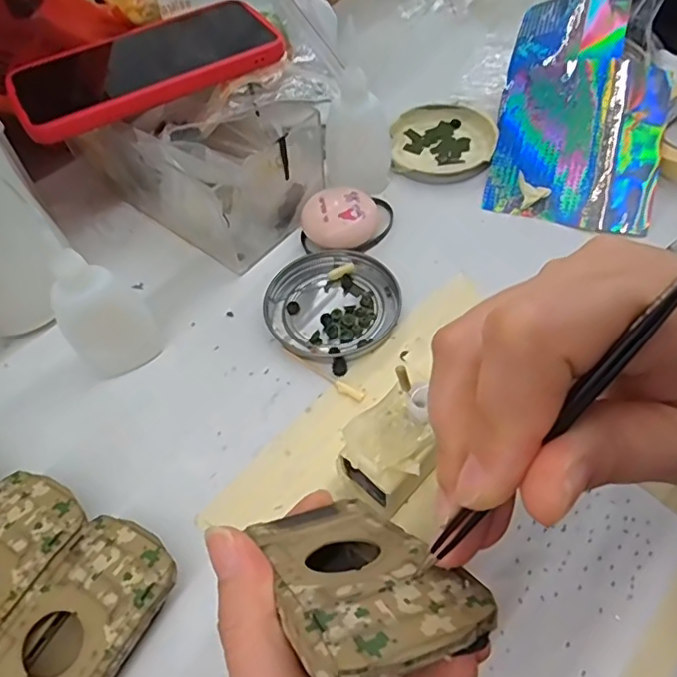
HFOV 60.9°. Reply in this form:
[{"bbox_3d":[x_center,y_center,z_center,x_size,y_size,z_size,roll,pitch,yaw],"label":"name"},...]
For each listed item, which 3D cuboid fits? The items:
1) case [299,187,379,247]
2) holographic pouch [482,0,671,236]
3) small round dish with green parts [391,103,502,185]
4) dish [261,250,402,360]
[{"bbox_3d":[0.000,-0.076,0.370,0.048,0.022,0.037,7,56,10],"label":"case"},{"bbox_3d":[0.167,-0.165,0.395,0.106,0.023,0.188,11,75,20],"label":"holographic pouch"},{"bbox_3d":[0.076,-0.145,0.421,0.074,0.009,0.081,-2,55,3],"label":"small round dish with green parts"},{"bbox_3d":[-0.004,-0.022,0.343,0.078,0.008,0.072,-2,55,3],"label":"dish"}]

